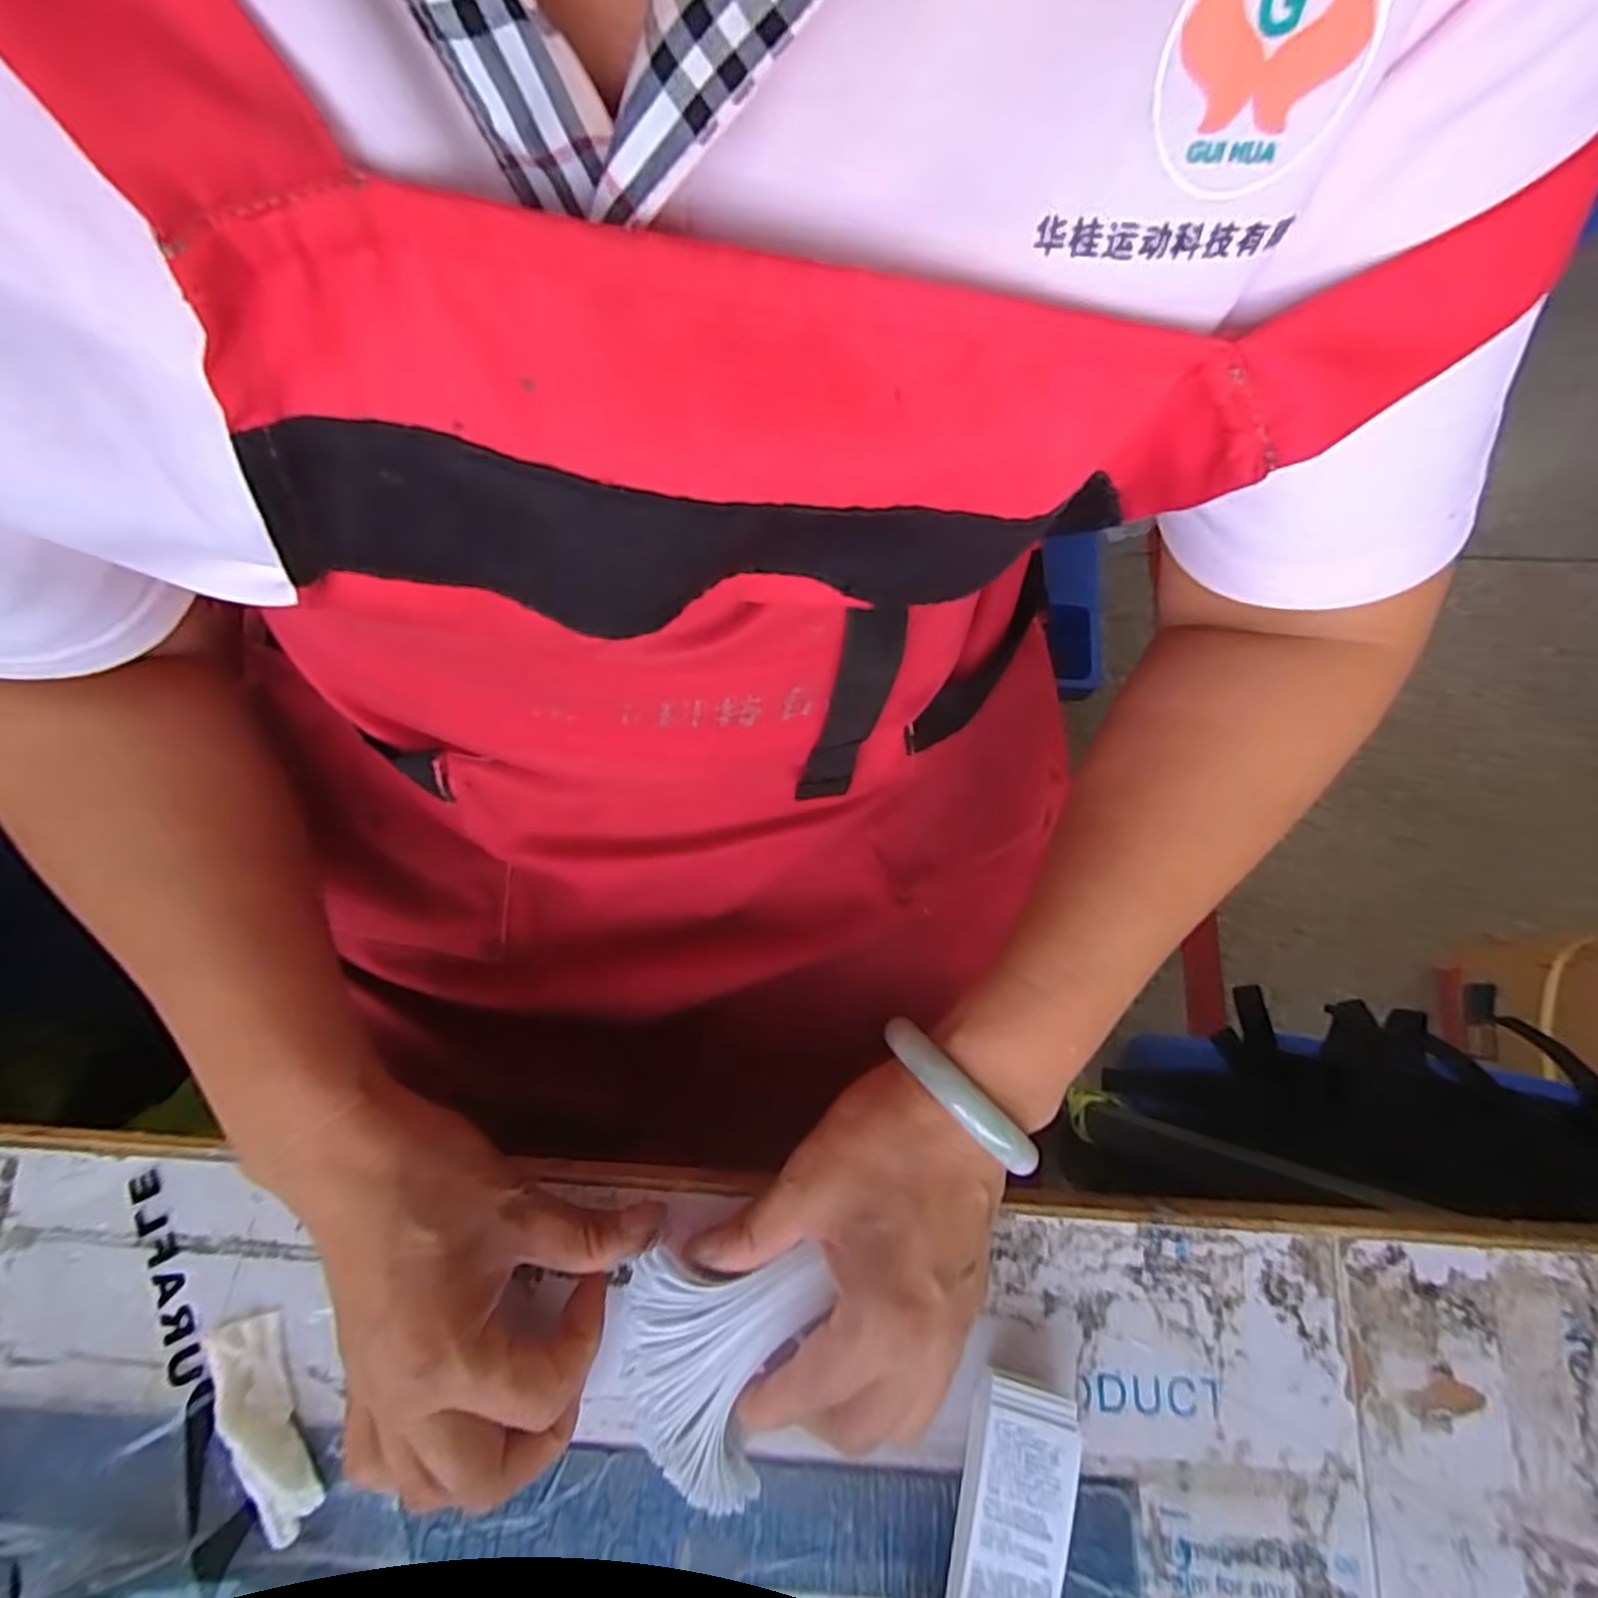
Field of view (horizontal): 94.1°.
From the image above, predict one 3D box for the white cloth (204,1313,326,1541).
[{"bbox_3d":[-0.203,0.235,0.280,0.025,0.010,0.074,-28,75,-7],"label":"white cloth"}]

